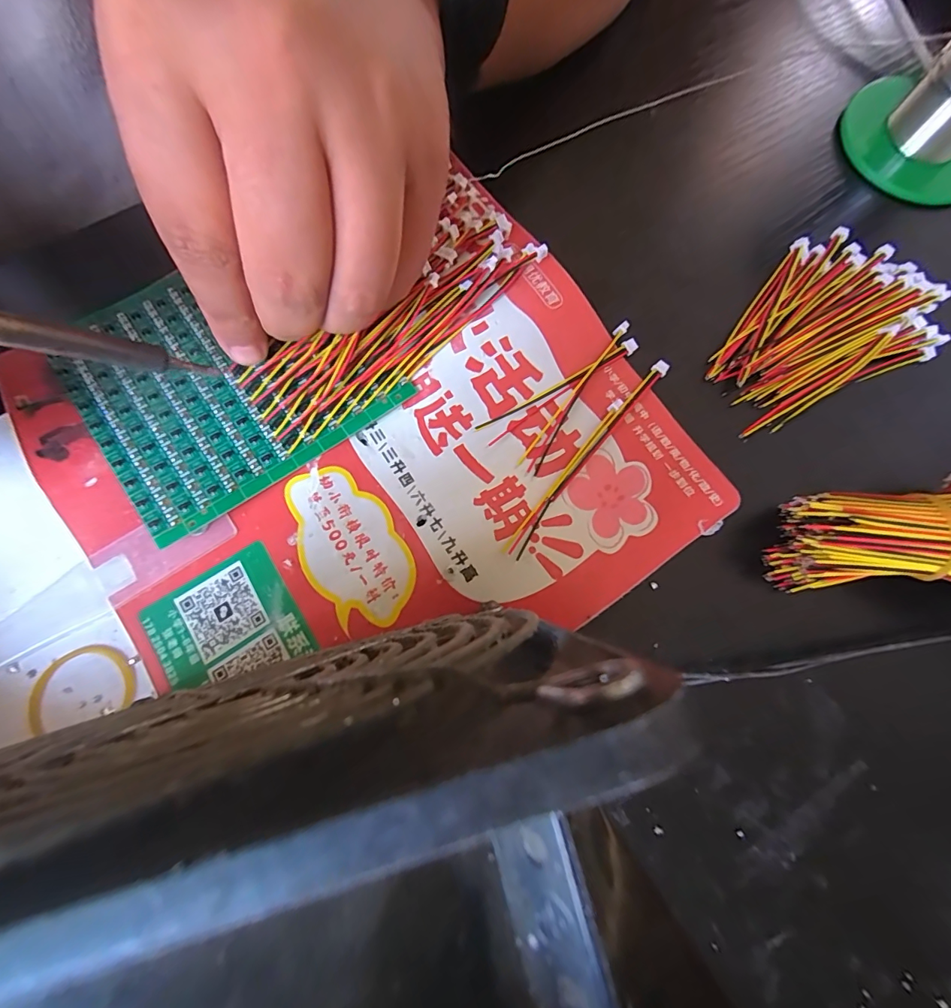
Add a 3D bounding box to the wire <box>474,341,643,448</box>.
[{"bbox_3d":[0.031,-0.044,0.169,0.071,0.005,0.009,-34,78,-9],"label":"wire"}]

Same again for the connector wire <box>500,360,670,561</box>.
[{"bbox_3d":[0.042,-0.020,0.162,0.007,0.005,0.097,38,78,9],"label":"connector wire"}]

